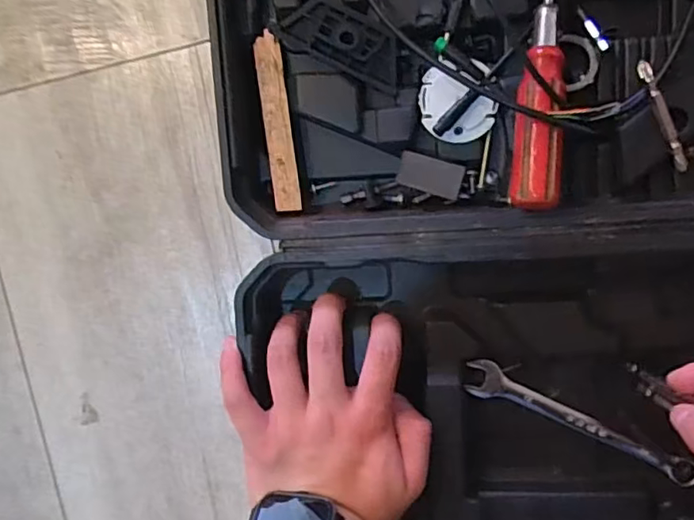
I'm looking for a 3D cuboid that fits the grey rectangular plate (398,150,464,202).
[{"bbox_3d":[0.050,-0.051,0.354,0.039,0.004,0.020,19,111,18],"label":"grey rectangular plate"}]

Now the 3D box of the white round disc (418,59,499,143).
[{"bbox_3d":[0.065,-0.093,0.344,0.044,0.010,0.045,1,97,6],"label":"white round disc"}]

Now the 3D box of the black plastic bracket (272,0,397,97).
[{"bbox_3d":[-0.002,-0.129,0.345,0.075,0.009,0.032,27,99,3],"label":"black plastic bracket"}]

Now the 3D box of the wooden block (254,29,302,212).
[{"bbox_3d":[-0.043,-0.084,0.361,0.015,0.004,0.106,-6,96,7],"label":"wooden block"}]

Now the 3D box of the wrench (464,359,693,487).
[{"bbox_3d":[0.148,0.107,0.376,0.152,0.013,0.024,26,99,3],"label":"wrench"}]

